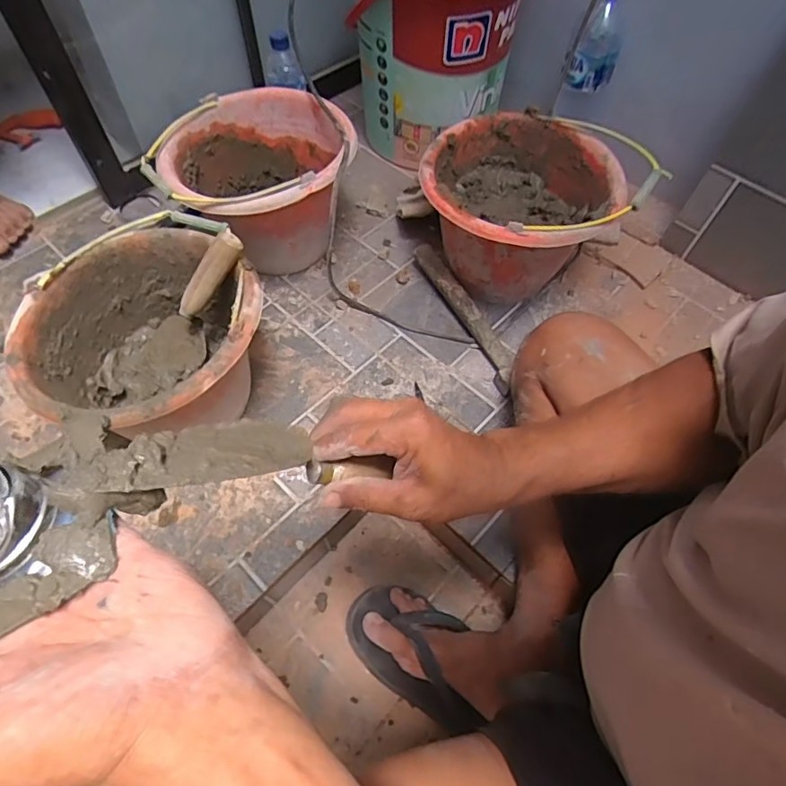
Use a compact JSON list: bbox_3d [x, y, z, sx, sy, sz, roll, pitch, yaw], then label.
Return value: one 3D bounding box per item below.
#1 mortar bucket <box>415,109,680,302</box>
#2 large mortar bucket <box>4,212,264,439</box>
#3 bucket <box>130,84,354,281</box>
[{"bbox_3d":[0.200,-0.274,0.817,0.290,0.200,0.285,1,59,-1],"label":"mortar bucket"},{"bbox_3d":[-0.300,-0.062,0.665,0.268,0.181,0.283,1,59,-1],"label":"large mortar bucket"},{"bbox_3d":[-0.209,-0.328,0.851,0.278,0.199,0.278,1,59,-1],"label":"bucket"}]

